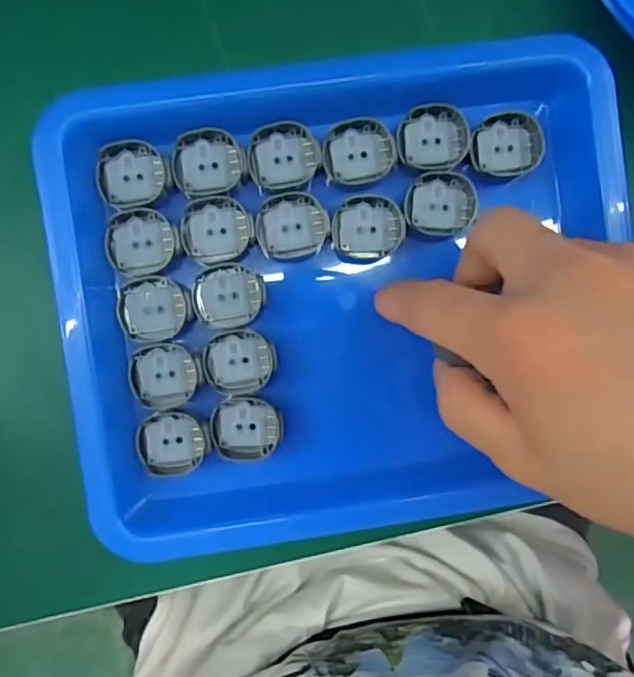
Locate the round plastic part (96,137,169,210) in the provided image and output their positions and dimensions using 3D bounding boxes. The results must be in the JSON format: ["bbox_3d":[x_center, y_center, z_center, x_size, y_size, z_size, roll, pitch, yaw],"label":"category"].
[{"bbox_3d":[-0.072,-0.064,0.233,0.026,0.007,0.026,0,92,-4],"label":"round plastic part"}]

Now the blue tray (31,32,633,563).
[{"bbox_3d":[0.013,-0.017,0.236,0.214,0.025,0.187,-9,93,-4],"label":"blue tray"}]

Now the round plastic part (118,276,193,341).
[{"bbox_3d":[-0.064,-0.012,0.236,0.028,0.004,0.025,-1,92,-4],"label":"round plastic part"}]

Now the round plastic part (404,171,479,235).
[{"bbox_3d":[0.050,-0.055,0.241,0.028,0.004,0.024,-4,92,-4],"label":"round plastic part"}]

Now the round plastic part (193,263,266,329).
[{"bbox_3d":[-0.035,-0.017,0.237,0.027,0.004,0.025,-4,92,-4],"label":"round plastic part"}]

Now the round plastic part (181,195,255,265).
[{"bbox_3d":[-0.040,-0.043,0.236,0.027,0.004,0.026,0,92,-4],"label":"round plastic part"}]

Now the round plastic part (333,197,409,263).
[{"bbox_3d":[0.021,-0.044,0.240,0.028,0.004,0.025,-5,93,-4],"label":"round plastic part"}]

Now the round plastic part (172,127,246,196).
[{"bbox_3d":[-0.043,-0.070,0.234,0.027,0.004,0.025,0,92,-4],"label":"round plastic part"}]

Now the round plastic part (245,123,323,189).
[{"bbox_3d":[-0.013,-0.073,0.236,0.028,0.004,0.025,-5,92,-4],"label":"round plastic part"}]

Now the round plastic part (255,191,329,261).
[{"bbox_3d":[-0.010,-0.045,0.237,0.028,0.004,0.026,-5,93,-4],"label":"round plastic part"}]

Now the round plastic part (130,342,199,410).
[{"bbox_3d":[-0.061,0.015,0.237,0.026,0.004,0.026,0,92,-4],"label":"round plastic part"}]

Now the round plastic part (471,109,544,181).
[{"bbox_3d":[0.077,-0.078,0.241,0.028,0.004,0.025,-14,93,-4],"label":"round plastic part"}]

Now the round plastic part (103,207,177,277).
[{"bbox_3d":[-0.069,-0.038,0.234,0.027,0.004,0.026,0,92,-4],"label":"round plastic part"}]

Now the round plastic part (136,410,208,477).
[{"bbox_3d":[-0.058,0.042,0.237,0.027,0.004,0.025,-2,92,-4],"label":"round plastic part"}]

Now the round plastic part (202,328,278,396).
[{"bbox_3d":[-0.031,0.009,0.238,0.028,0.004,0.026,0,92,-4],"label":"round plastic part"}]

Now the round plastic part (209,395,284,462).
[{"bbox_3d":[-0.028,0.036,0.240,0.028,0.004,0.026,0,92,-4],"label":"round plastic part"}]

